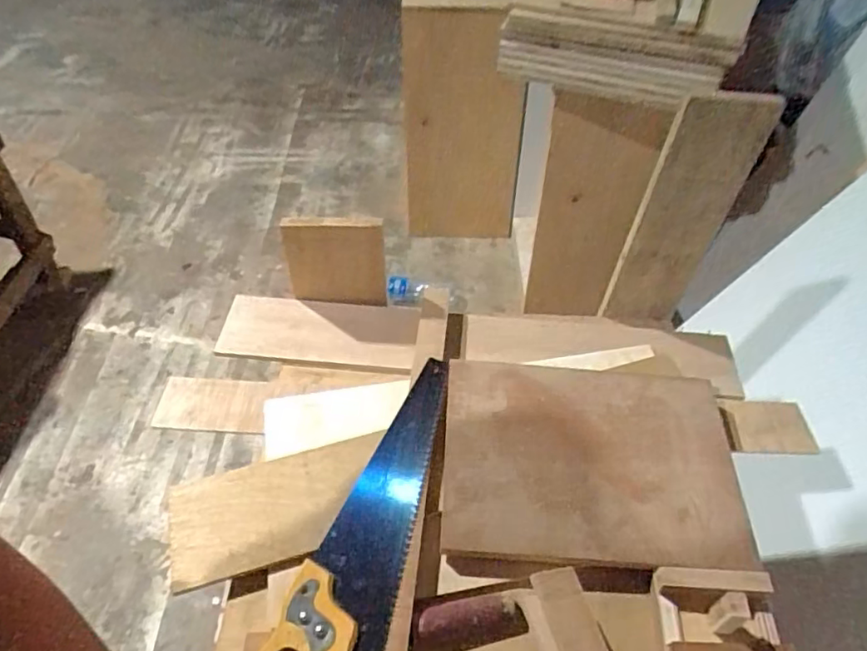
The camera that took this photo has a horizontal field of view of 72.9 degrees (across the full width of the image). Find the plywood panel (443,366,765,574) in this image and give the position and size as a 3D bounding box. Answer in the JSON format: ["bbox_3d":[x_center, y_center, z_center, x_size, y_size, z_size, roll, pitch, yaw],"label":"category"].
[{"bbox_3d":[0.168,0.144,0.647,0.308,0.013,0.222,4,54,2],"label":"plywood panel"}]

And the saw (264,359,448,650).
[{"bbox_3d":[-0.066,0.200,0.599,0.104,0.036,0.410,13,48,9],"label":"saw"}]

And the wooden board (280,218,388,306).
[{"bbox_3d":[-0.132,-0.085,0.785,0.132,0.147,0.019,2,46,1],"label":"wooden board"}]

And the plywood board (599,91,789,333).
[{"bbox_3d":[0.305,-0.125,0.727,0.103,0.342,0.023,8,48,1],"label":"plywood board"}]

